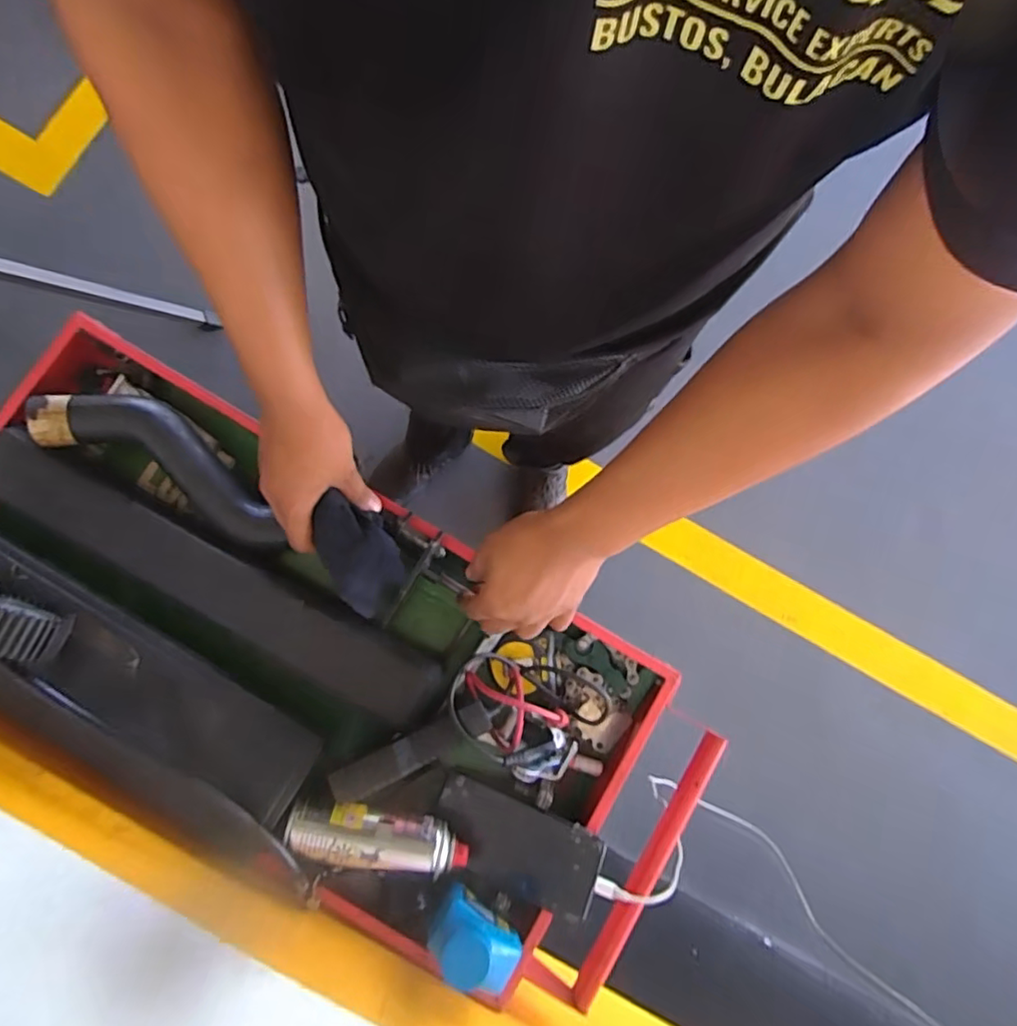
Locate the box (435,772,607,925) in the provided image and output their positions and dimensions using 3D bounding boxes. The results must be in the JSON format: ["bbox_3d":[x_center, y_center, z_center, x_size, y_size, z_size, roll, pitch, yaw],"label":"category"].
[{"bbox_3d":[0.004,0.314,0.578,0.163,0.013,0.079,19,80,24],"label":"box"}]

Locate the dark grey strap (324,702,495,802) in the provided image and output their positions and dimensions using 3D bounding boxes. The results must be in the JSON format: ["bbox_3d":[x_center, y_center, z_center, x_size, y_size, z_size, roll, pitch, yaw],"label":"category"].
[{"bbox_3d":[-0.085,0.211,0.539,0.142,0.024,0.030,-20,79,-25],"label":"dark grey strap"}]

